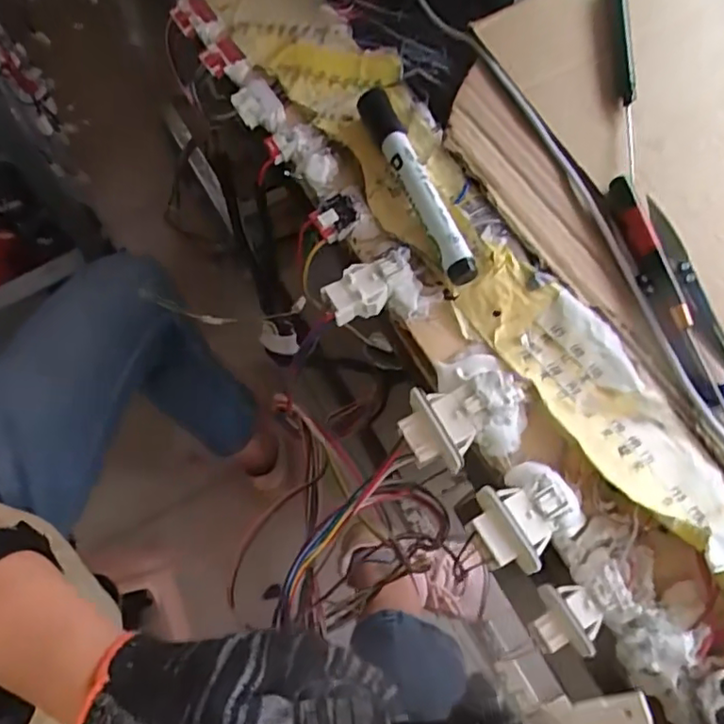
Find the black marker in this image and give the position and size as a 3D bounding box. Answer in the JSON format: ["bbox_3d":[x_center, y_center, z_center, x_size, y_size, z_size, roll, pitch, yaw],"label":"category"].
[{"bbox_3d":[0.029,-0.102,0.334,0.016,0.015,0.138,-20,70,-7],"label":"black marker"}]

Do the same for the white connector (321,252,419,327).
[{"bbox_3d":[0.003,-0.038,0.313,0.046,0.018,0.029,-15,70,-6],"label":"white connector"}]

